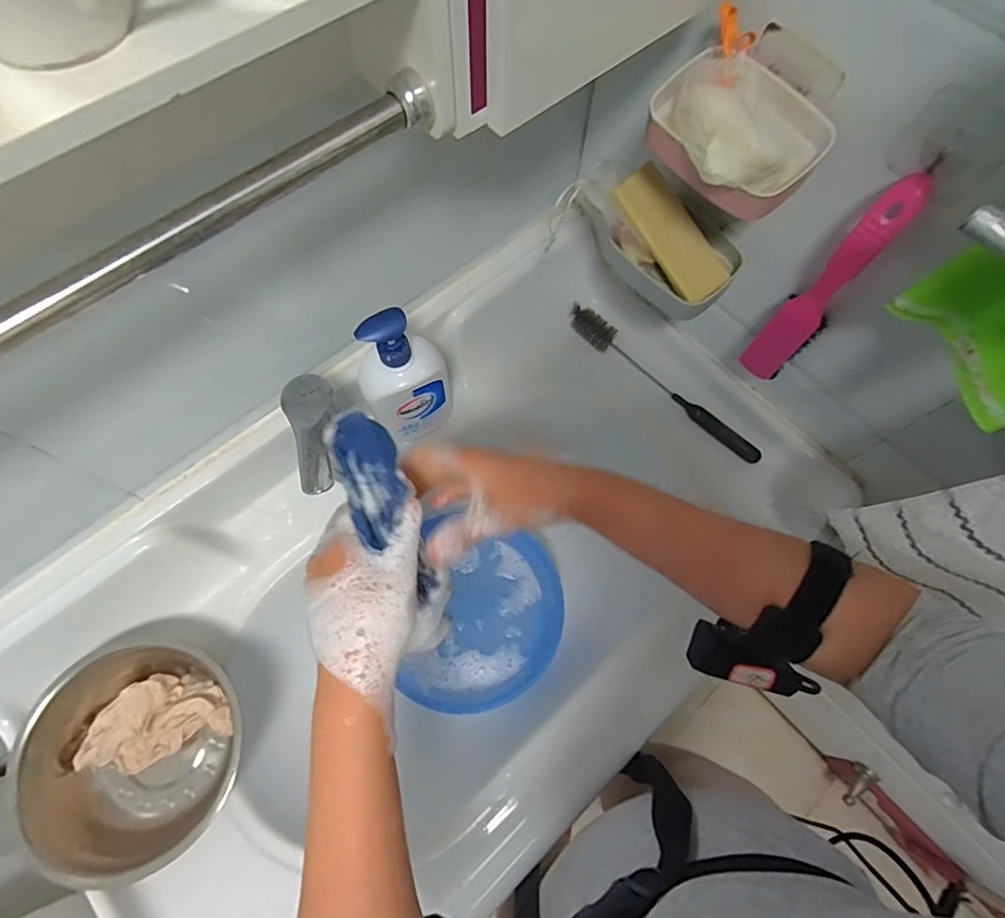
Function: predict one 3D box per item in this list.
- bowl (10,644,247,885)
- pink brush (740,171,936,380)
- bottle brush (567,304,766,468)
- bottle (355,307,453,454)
[{"bbox_3d":[-0.342,0.274,0.501,0.170,0.075,0.175,1,69,-1],"label":"bowl"},{"bbox_3d":[0.286,-0.146,0.477,0.040,0.234,0.038,-40,75,-15],"label":"pink brush"},{"bbox_3d":[0.197,-0.097,0.662,0.290,0.030,0.032,43,74,14],"label":"bottle brush"},{"bbox_3d":[-0.100,-0.080,0.566,0.094,0.208,0.051,-30,72,-12],"label":"bottle"}]

